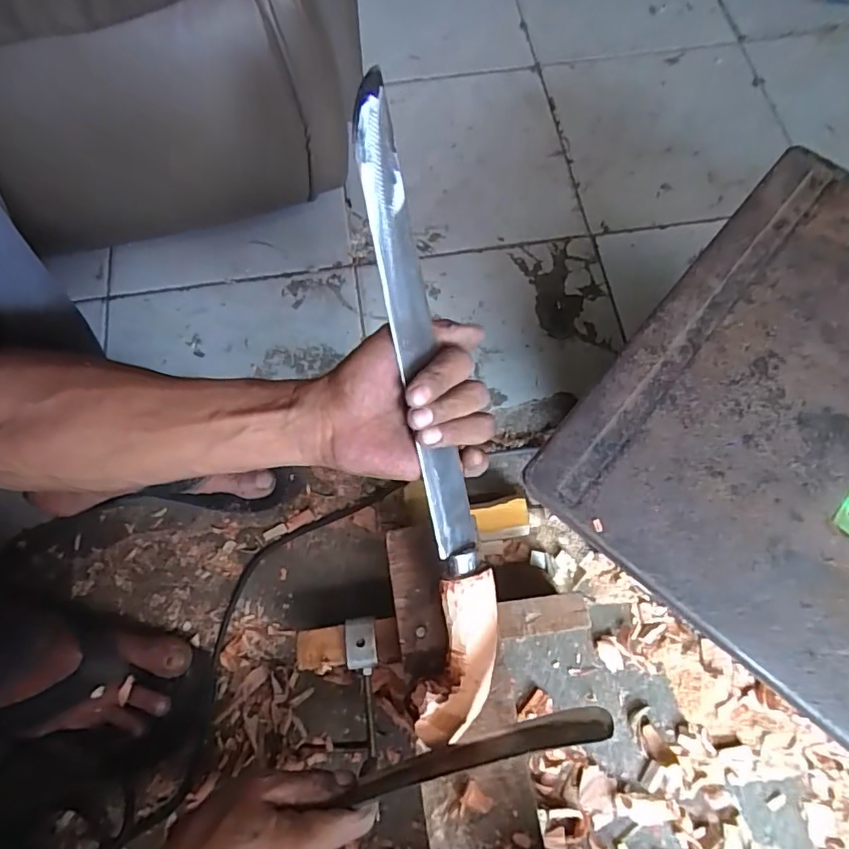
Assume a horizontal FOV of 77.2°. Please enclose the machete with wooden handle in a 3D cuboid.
[{"bbox_3d":[-0.002,0.009,0.347,0.065,0.040,0.428,-10,100,-3],"label":"machete with wooden handle"}]

